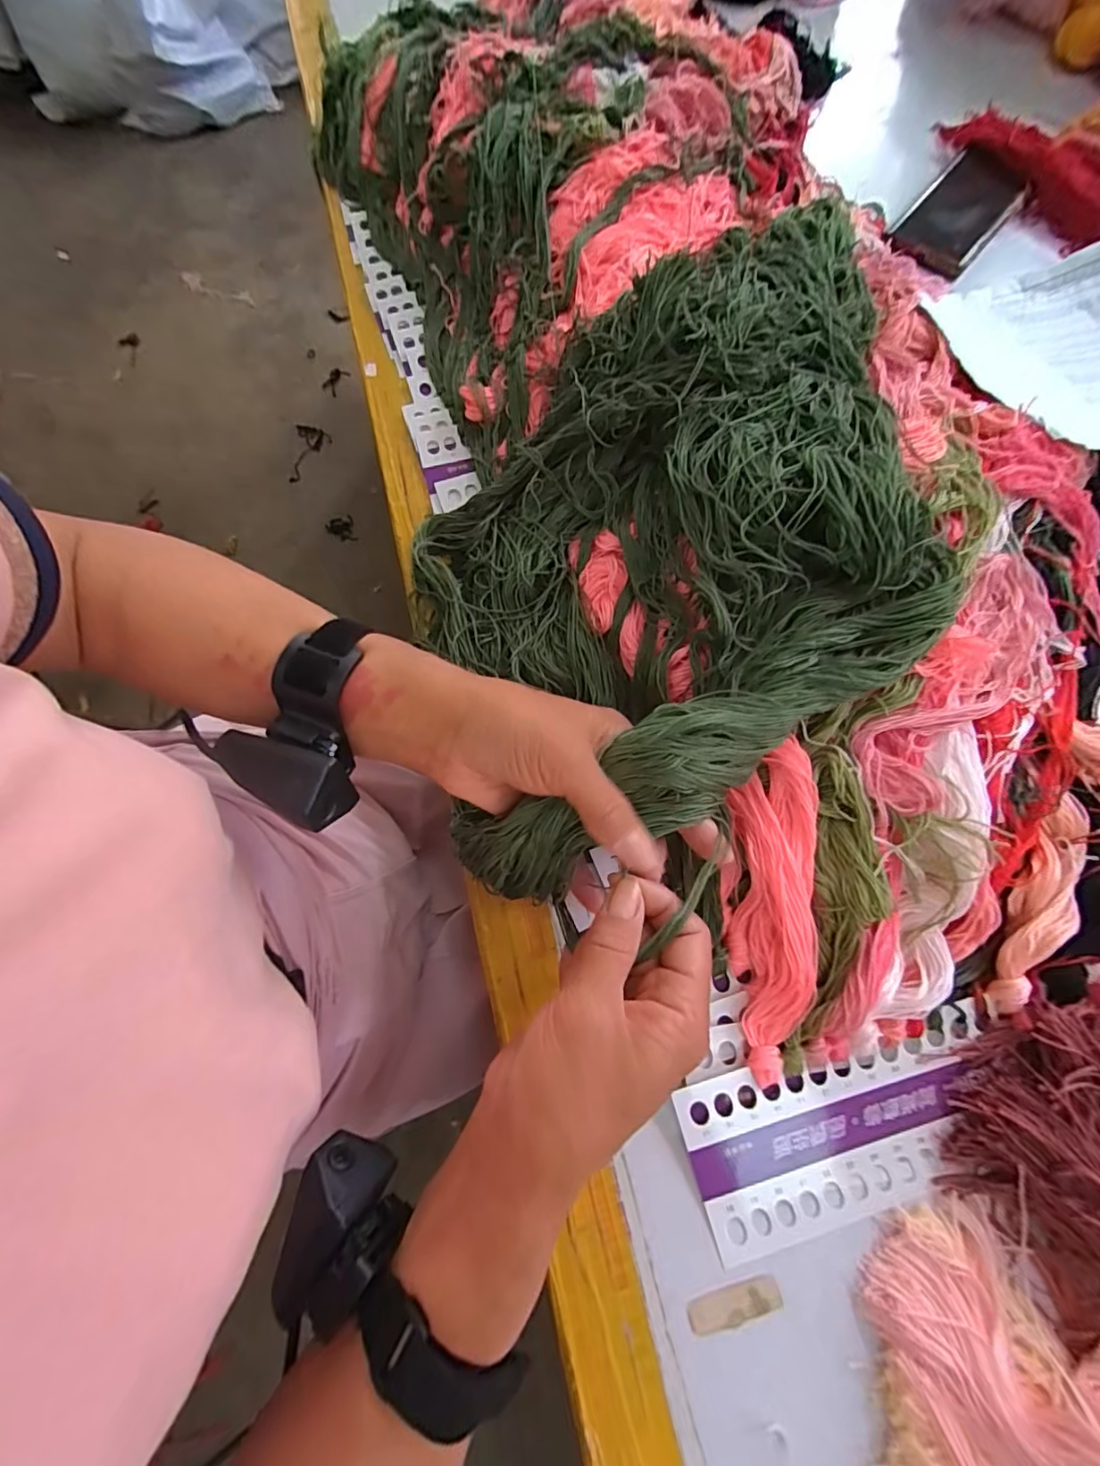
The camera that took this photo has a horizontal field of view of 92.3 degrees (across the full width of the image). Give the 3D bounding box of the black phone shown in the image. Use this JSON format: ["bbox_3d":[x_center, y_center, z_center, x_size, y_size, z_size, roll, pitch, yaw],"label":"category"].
[{"bbox_3d":[0.366,-0.467,0.474,0.077,0.014,0.153,37,77,11],"label":"black phone"}]

